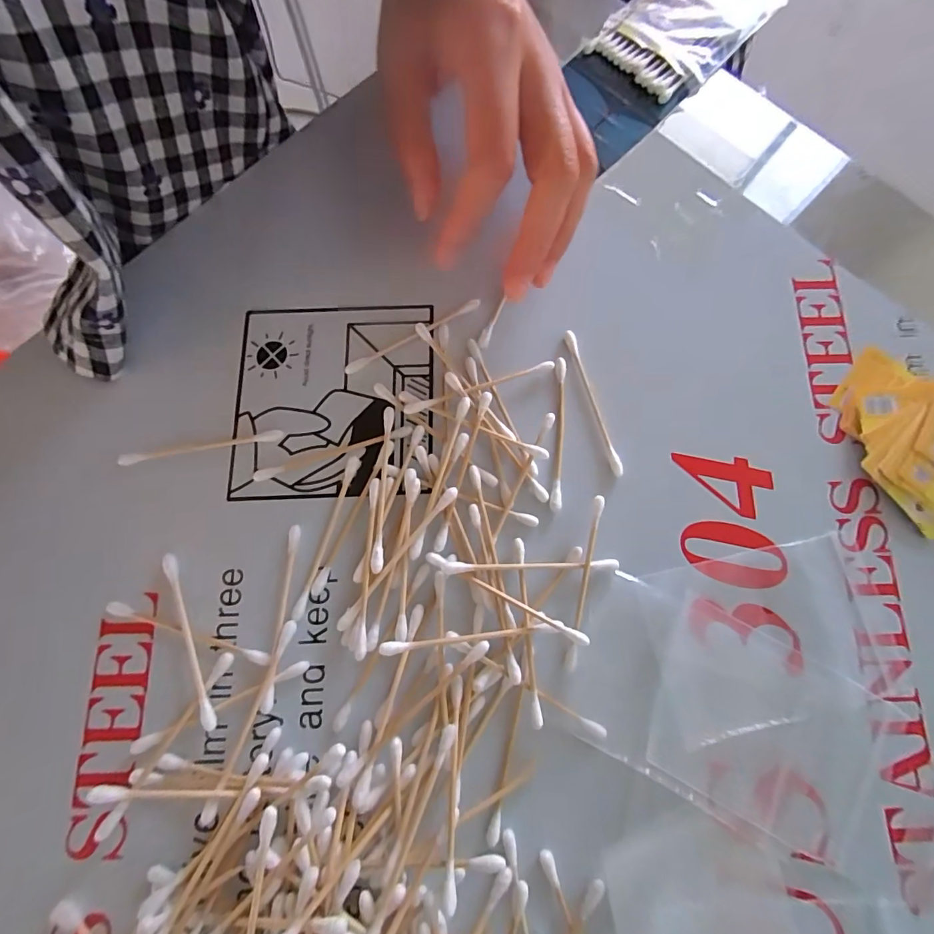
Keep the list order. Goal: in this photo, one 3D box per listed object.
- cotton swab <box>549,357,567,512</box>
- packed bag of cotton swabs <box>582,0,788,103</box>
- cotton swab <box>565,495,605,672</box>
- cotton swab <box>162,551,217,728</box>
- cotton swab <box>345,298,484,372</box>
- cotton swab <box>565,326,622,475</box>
[{"bbox_3d":[0.041,-0.016,0.205,0.005,0.004,0.071,5,77,-1],"label":"cotton swab"},{"bbox_3d":[0.128,-0.258,0.261,0.065,0.011,0.114,41,79,7],"label":"packed bag of cotton swabs"},{"bbox_3d":[0.048,0.047,0.188,0.004,0.009,0.071,11,78,2],"label":"cotton swab"},{"bbox_3d":[-0.112,0.068,0.184,0.005,0.007,0.071,-23,79,-7],"label":"cotton swab"},{"bbox_3d":[-0.026,-0.063,0.216,0.071,0.004,0.006,-28,80,-8],"label":"cotton swab"},{"bbox_3d":[0.058,-0.030,0.210,0.004,0.004,0.072,-15,79,-5],"label":"cotton swab"}]

